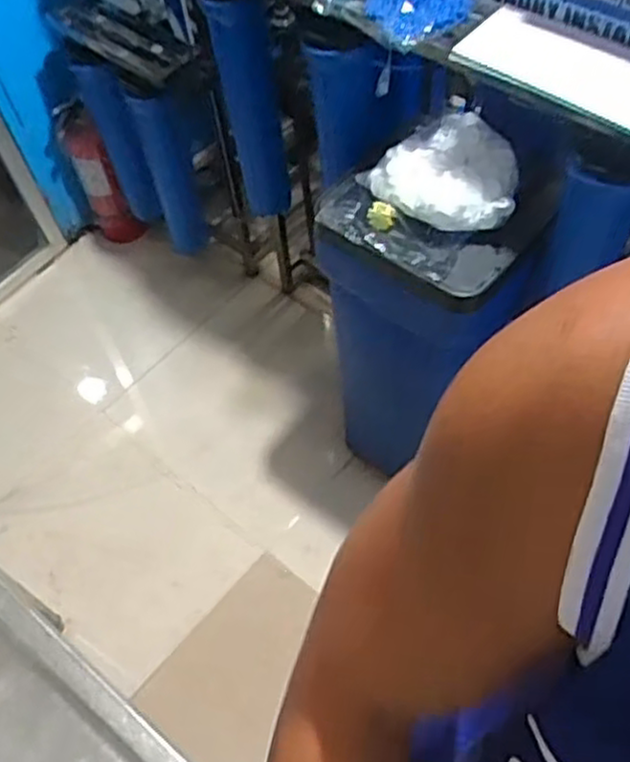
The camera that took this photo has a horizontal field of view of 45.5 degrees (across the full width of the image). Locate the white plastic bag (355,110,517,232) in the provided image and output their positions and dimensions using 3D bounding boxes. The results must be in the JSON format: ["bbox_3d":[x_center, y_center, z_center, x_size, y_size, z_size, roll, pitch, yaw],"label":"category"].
[{"bbox_3d":[0.197,-0.327,1.159,0.242,0.081,0.195,17,60,15],"label":"white plastic bag"}]

